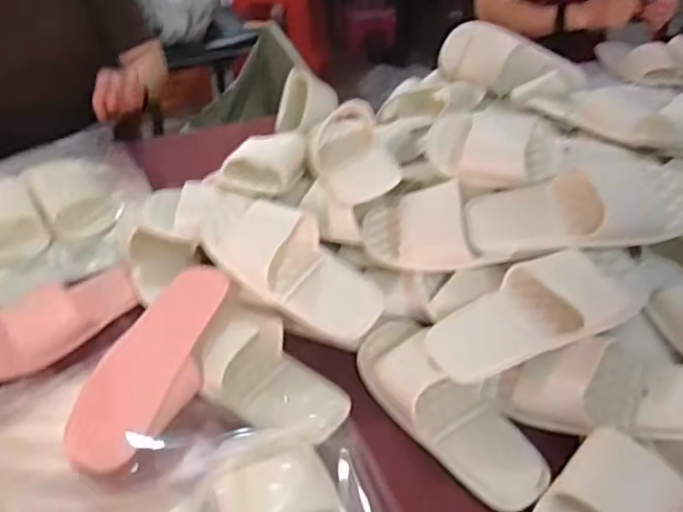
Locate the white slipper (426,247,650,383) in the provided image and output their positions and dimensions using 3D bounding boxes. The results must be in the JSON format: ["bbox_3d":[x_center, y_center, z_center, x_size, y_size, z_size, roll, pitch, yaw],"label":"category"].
[{"bbox_3d":[0.199,0.054,0.617,0.235,0.053,0.090,-24,43,-4],"label":"white slipper"}]

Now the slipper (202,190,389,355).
[{"bbox_3d":[-0.067,0.007,0.701,0.247,0.080,0.096,37,51,16],"label":"slipper"}]

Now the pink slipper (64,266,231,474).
[{"bbox_3d":[-0.197,0.108,0.643,0.109,0.057,0.232,6,40,8],"label":"pink slipper"}]

